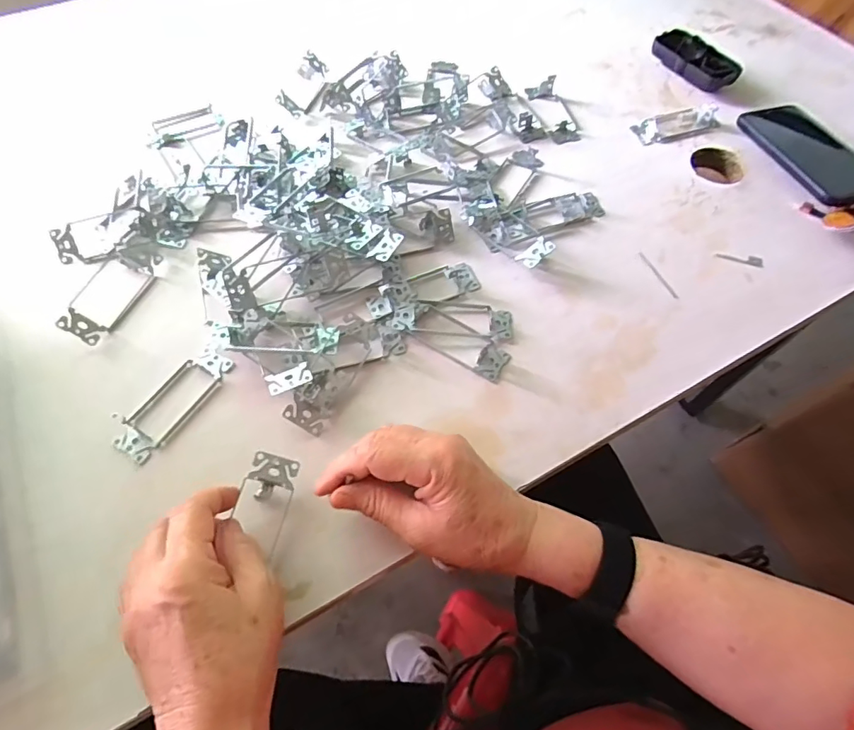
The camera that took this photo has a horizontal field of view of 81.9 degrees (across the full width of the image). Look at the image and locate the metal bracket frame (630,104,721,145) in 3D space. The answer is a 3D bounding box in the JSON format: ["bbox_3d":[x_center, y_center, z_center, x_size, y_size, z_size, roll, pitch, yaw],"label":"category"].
[{"bbox_3d":[0.301,-0.293,0.587,0.109,0.016,0.036,-19,63,-11],"label":"metal bracket frame"}]

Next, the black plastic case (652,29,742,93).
[{"bbox_3d":[0.344,-0.390,0.633,0.056,0.027,0.114,-24,64,-14],"label":"black plastic case"}]

